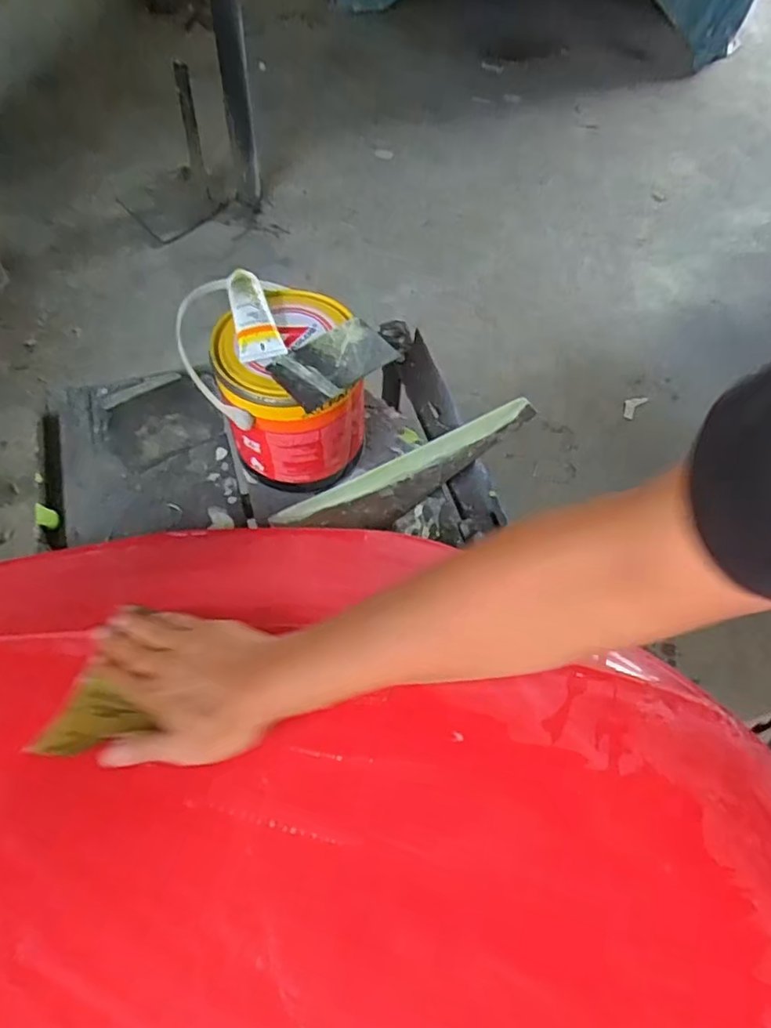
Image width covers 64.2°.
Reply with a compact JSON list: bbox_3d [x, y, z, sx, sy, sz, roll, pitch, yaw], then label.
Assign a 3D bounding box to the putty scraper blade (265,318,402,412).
[{"bbox_3d":[-0.050,-0.147,0.588,0.109,0.010,0.066,-35,70,-17],"label":"putty scraper blade"}]

